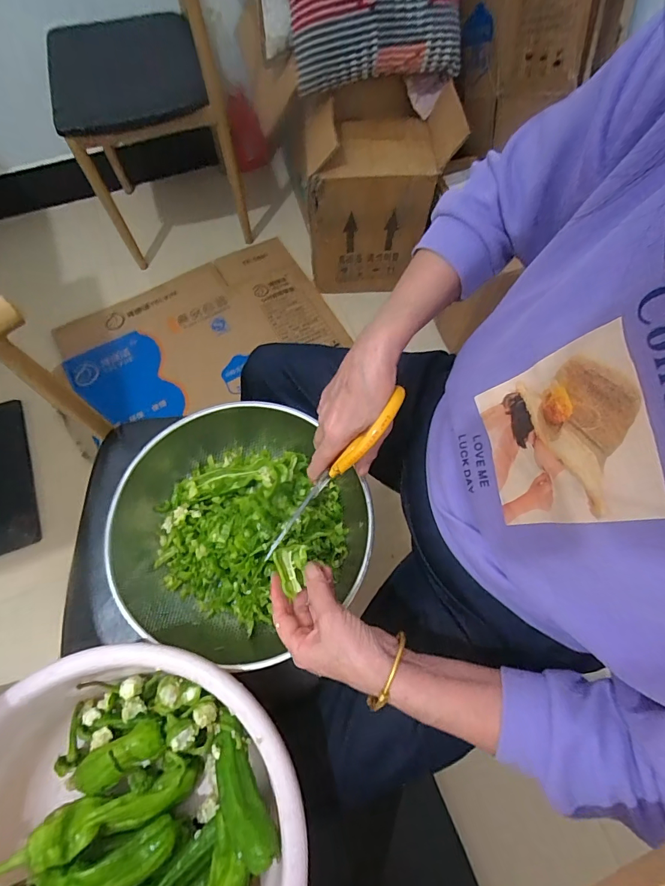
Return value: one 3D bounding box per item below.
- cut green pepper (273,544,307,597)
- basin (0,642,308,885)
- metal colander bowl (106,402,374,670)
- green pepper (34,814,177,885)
[{"bbox_3d":[-0.039,0.121,0.405,0.031,0.018,0.041,-12,88,-5],"label":"cut green pepper"},{"bbox_3d":[-0.210,0.384,0.397,0.314,0.129,0.337,1,69,-1],"label":"basin"},{"bbox_3d":[-0.129,0.117,0.538,0.301,0.124,0.284,1,69,-1],"label":"metal colander bowl"},{"bbox_3d":[-0.211,0.405,0.393,0.115,0.036,0.033,-3,67,-31],"label":"green pepper"}]

